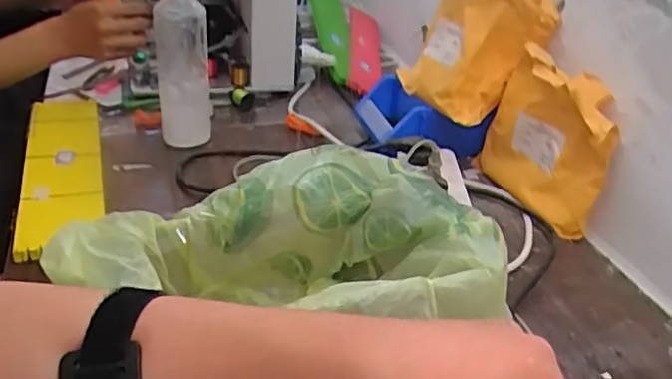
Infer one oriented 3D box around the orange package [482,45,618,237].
[{"bbox_3d":[0.251,-0.055,0.715,0.059,0.165,0.183,-5,32,-15],"label":"orange package"}]

